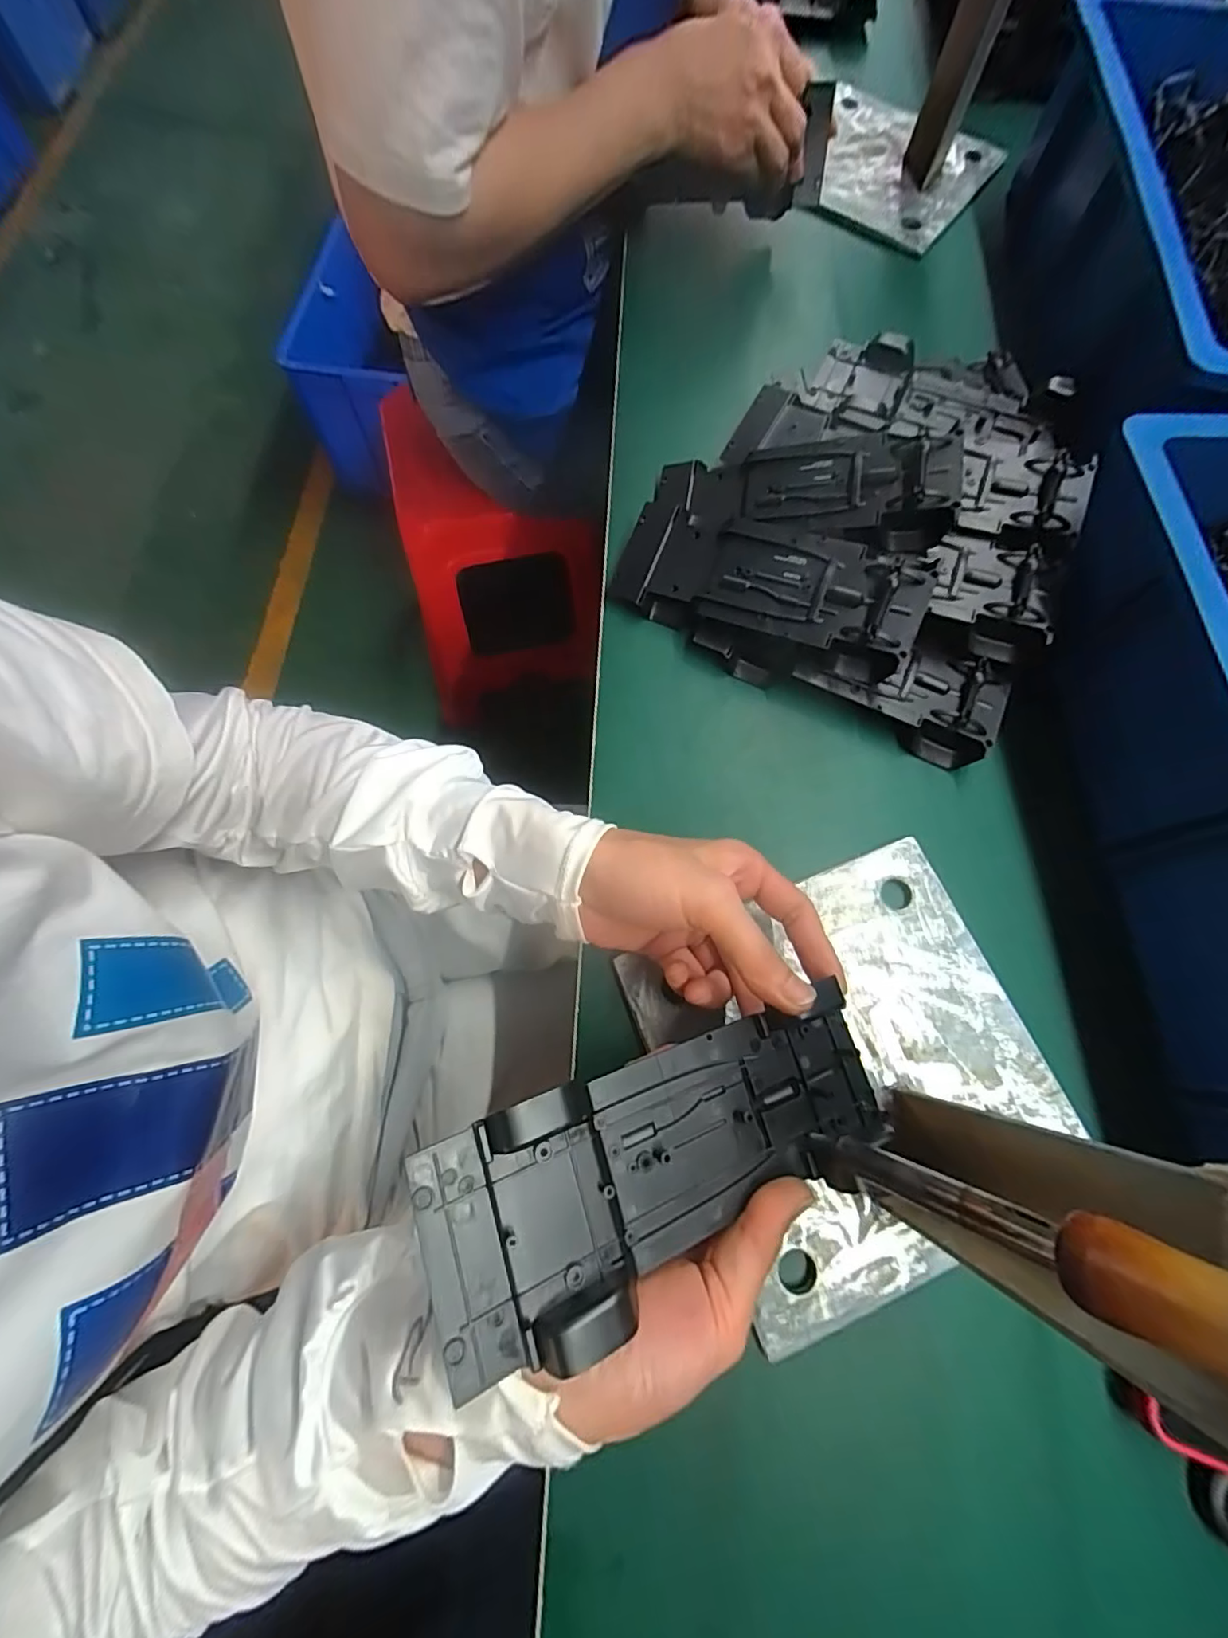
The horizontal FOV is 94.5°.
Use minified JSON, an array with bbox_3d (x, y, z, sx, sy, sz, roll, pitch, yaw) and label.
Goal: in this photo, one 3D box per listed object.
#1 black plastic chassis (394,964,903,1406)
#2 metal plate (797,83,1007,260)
[{"bbox_3d":[0.029,0.124,0.213,0.189,0.029,0.072,-11,72,-26],"label":"black plastic chassis"},{"bbox_3d":[0.290,-0.644,0.563,0.170,0.017,0.249,16,71,2],"label":"metal plate"}]

